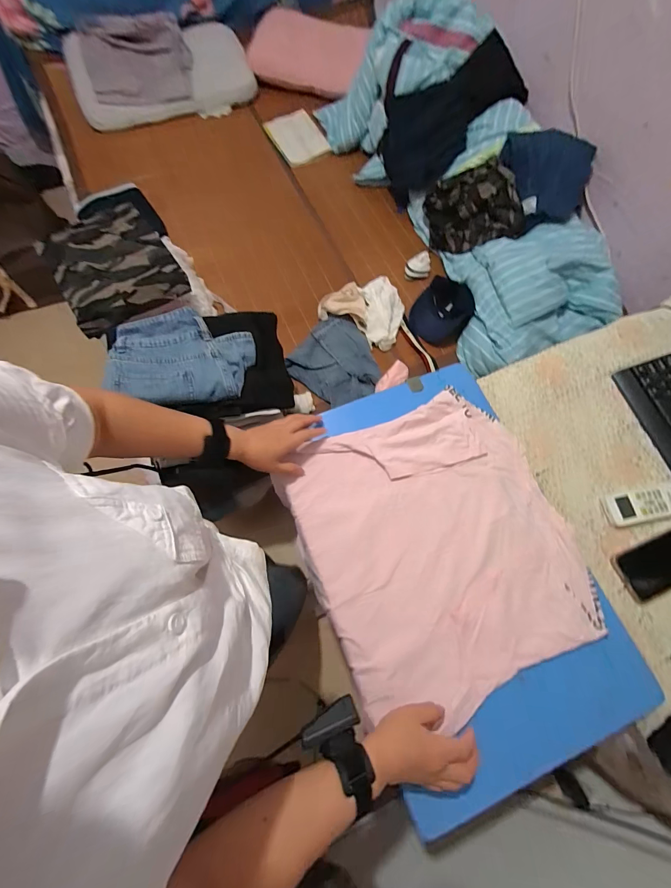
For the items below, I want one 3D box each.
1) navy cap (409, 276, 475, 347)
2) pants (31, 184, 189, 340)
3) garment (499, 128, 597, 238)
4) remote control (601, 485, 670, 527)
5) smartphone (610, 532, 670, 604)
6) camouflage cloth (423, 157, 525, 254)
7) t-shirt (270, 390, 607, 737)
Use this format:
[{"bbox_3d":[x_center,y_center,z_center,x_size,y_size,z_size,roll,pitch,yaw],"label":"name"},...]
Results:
[{"bbox_3d":[0.340,-0.420,1.100,0.172,0.069,0.203,35,74,10],"label":"navy cap"},{"bbox_3d":[-0.541,-0.446,0.842,0.267,0.048,0.342,-32,75,-11],"label":"pants"},{"bbox_3d":[0.622,-0.785,1.030,0.247,0.042,0.258,1,104,15],"label":"garment"},{"bbox_3d":[0.533,0.104,0.594,0.137,0.022,0.052,-9,71,-5],"label":"remote control"},{"bbox_3d":[0.534,0.189,0.561,0.159,0.007,0.075,-22,73,-9],"label":"smartphone"},{"bbox_3d":[0.433,-0.745,1.108,0.287,0.224,0.078,1,28,34],"label":"camouflage cloth"},{"bbox_3d":[0.159,0.150,0.550,0.393,0.022,0.421,-23,73,-9],"label":"t-shirt"}]

